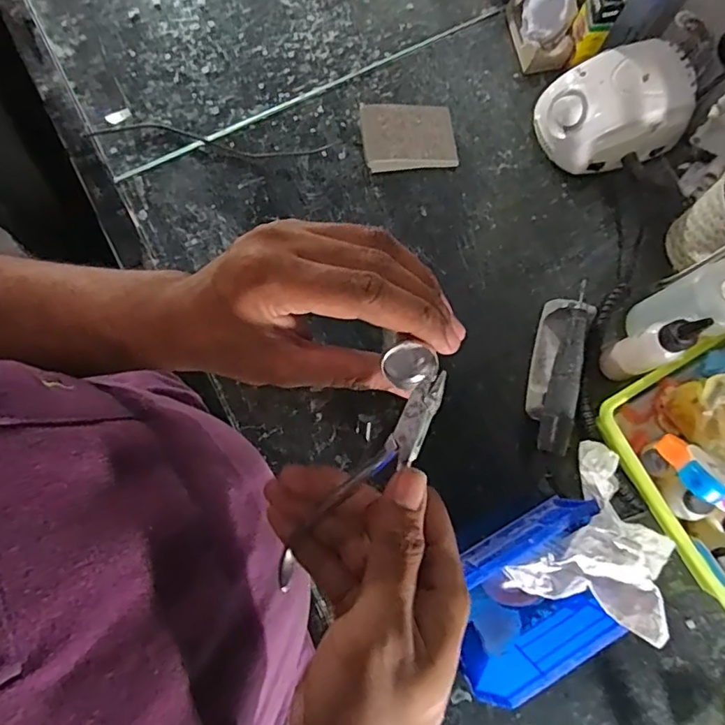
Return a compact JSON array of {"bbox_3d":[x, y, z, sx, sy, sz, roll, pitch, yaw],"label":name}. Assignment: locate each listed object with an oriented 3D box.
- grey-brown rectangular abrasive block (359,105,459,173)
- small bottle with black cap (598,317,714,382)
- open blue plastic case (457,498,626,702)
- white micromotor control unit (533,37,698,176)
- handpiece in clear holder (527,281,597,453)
[{"bbox_3d":[0.048,-0.247,0.596,0.100,0.025,0.072,-7,76,-11],"label":"grey-brown rectangular abrasive block"},{"bbox_3d":[0.261,-0.012,0.490,0.030,0.135,0.036,-20,80,-5],"label":"small bottle with black cap"},{"bbox_3d":[0.145,0.206,0.481,0.160,0.091,0.097,-31,81,-7],"label":"open blue plastic case"},{"bbox_3d":[0.266,-0.272,0.585,0.141,0.084,0.108,-12,79,-4],"label":"white micromotor control unit"},{"bbox_3d":[0.194,0.006,0.545,0.041,0.052,0.170,15,79,2],"label":"handpiece in clear holder"}]

